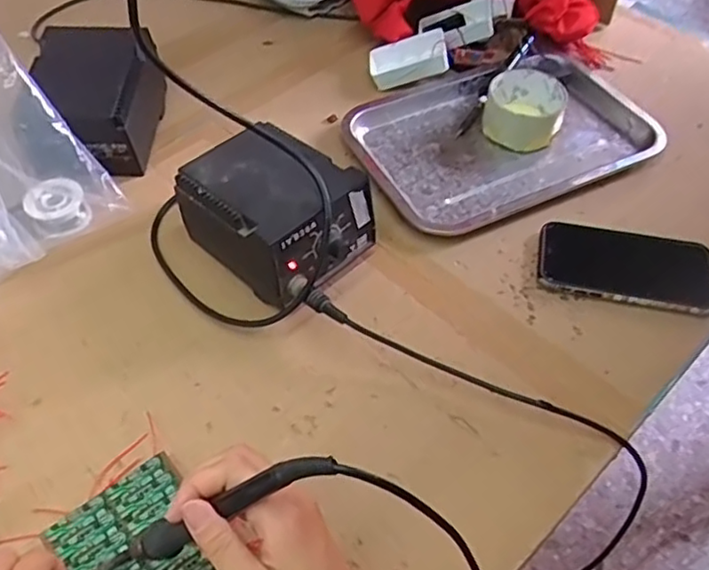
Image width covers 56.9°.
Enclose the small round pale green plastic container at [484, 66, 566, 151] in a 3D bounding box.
[{"bbox_3d":[0.184,-0.192,0.702,0.079,0.047,0.092,16,53,10],"label":"small round pale green plastic container"}]

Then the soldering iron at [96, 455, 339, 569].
[{"bbox_3d":[-0.088,0.134,0.367,0.196,0.021,0.017,-33,47,26],"label":"soldering iron"}]

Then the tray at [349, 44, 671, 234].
[{"bbox_3d":[0.155,-0.170,0.707,0.302,0.029,0.220,-21,55,-17],"label":"tray"}]

